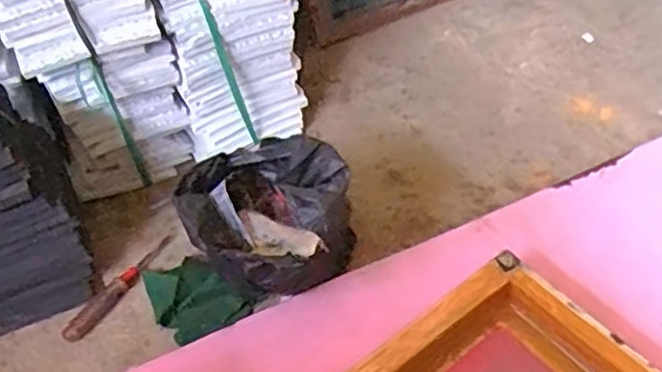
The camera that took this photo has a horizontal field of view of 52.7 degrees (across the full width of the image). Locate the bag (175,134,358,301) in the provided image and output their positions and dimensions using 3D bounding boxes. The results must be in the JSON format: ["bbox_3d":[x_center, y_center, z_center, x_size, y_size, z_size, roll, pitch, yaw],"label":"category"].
[{"bbox_3d":[-0.066,0.043,0.739,0.176,0.138,0.139,3,48,10],"label":"bag"}]

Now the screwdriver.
[{"bbox_3d":[-0.248,0.120,0.796,0.025,0.014,0.167,26,56,27],"label":"screwdriver"}]

